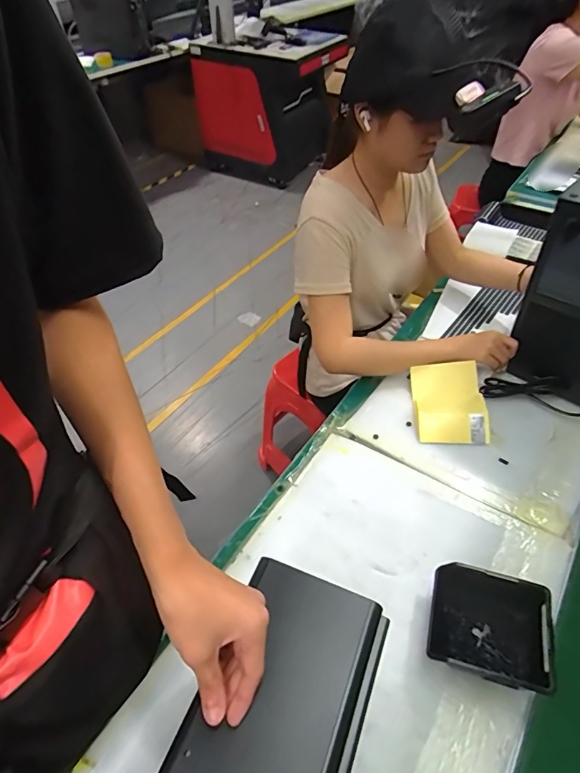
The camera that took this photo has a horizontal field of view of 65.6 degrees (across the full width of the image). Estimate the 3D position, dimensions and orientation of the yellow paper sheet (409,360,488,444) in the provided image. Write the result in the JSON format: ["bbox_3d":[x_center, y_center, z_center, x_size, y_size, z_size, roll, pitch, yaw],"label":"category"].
[{"bbox_3d":[0.294,0.030,0.835,0.119,0.016,0.164,-6,61,14],"label":"yellow paper sheet"}]

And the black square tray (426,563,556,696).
[{"bbox_3d":[0.244,0.300,0.559,0.133,0.065,0.122,14,49,13],"label":"black square tray"}]

